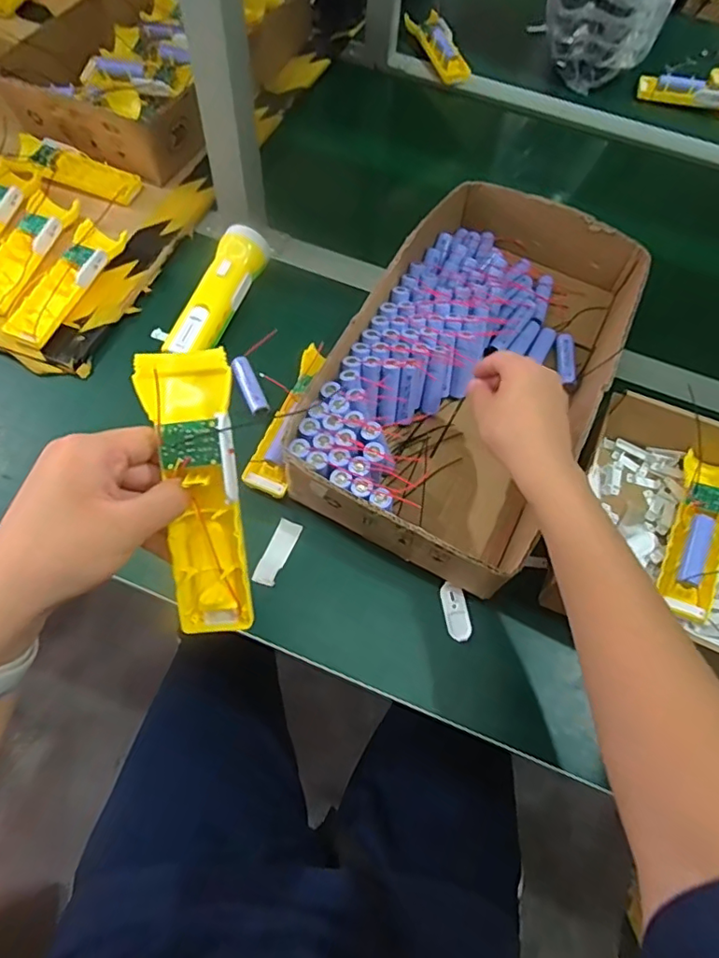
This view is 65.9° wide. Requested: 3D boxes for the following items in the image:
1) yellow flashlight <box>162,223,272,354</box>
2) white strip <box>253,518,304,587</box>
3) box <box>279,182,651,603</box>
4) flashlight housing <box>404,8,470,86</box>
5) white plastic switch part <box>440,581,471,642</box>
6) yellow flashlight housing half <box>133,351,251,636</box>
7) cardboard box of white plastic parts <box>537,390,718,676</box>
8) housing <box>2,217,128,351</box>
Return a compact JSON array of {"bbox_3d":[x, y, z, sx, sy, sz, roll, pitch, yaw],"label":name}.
[{"bbox_3d":[-0.146,-0.194,0.592,0.045,0.047,0.180,18,65,5],"label":"yellow flashlight"},{"bbox_3d":[-0.073,0.066,0.494,0.021,0.004,0.062,22,63,6],"label":"white strip"},{"bbox_3d":[0.118,-0.119,0.549,0.226,0.074,0.422,27,66,9],"label":"box"},{"bbox_3d":[0.123,-0.674,0.862,0.048,0.027,0.181,-15,66,-10],"label":"flashlight housing"},{"bbox_3d":[0.084,0.116,0.483,0.020,0.010,0.050,-6,65,-6],"label":"white plastic switch part"},{"bbox_3d":[-0.093,0.010,0.323,0.046,0.035,0.164,-6,99,-6],"label":"yellow flashlight housing half"},{"bbox_3d":[0.291,0.039,0.490,0.199,0.065,0.239,23,65,8],"label":"cardboard box of white plastic parts"},{"bbox_3d":[-0.307,-0.208,0.580,0.047,0.021,0.158,20,65,6],"label":"housing"}]

